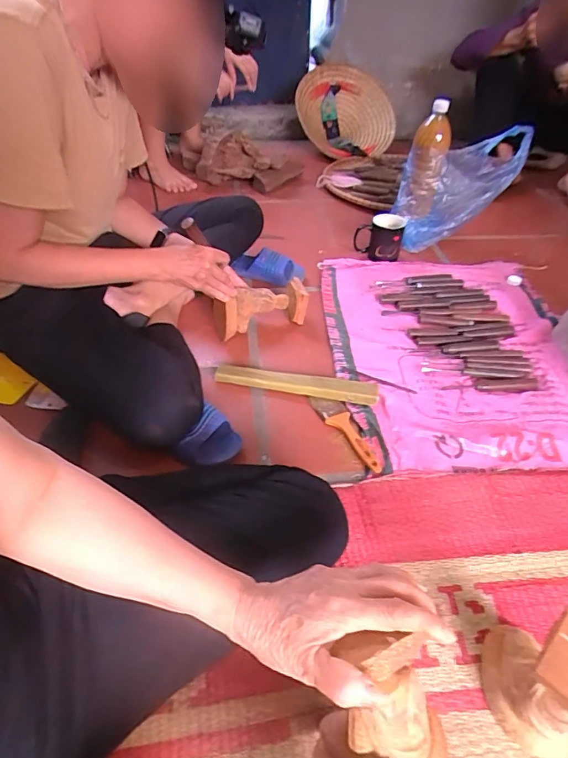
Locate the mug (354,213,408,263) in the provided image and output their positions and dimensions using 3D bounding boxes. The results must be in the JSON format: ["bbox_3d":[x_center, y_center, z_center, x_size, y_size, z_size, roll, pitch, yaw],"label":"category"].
[{"bbox_3d":[0.240,-0.355,1.097,0.115,0.103,0.102,14,46,16],"label":"mug"}]

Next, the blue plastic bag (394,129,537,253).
[{"bbox_3d":[0.414,-0.435,1.067,0.274,0.270,0.096,9,44,9],"label":"blue plastic bag"}]

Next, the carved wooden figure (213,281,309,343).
[{"bbox_3d":[-0.048,-0.140,0.886,0.186,0.085,0.072,-16,46,-17],"label":"carved wooden figure"}]

